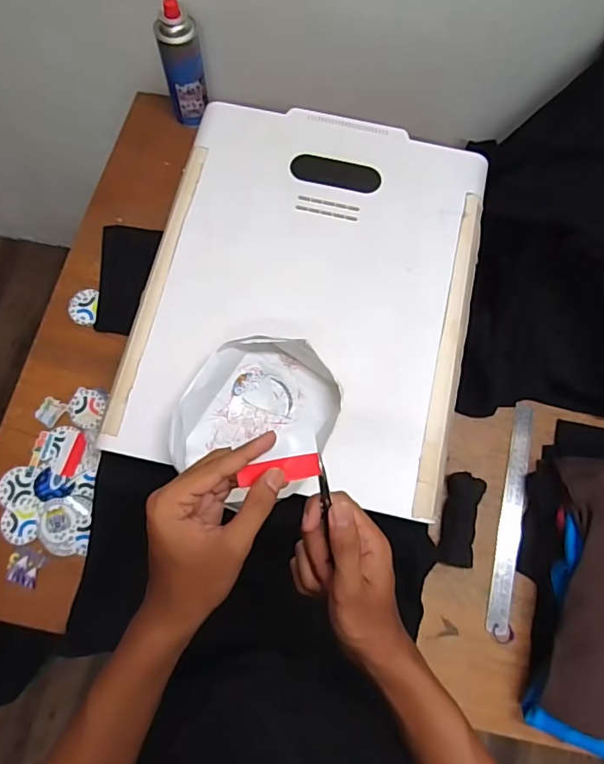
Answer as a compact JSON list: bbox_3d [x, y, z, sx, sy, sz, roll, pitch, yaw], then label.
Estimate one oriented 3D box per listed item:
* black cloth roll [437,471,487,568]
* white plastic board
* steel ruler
[{"bbox_3d":[0.223,0.193,0.691,0.050,0.022,0.123,14,72,1],"label":"black cloth roll"},{"bbox_3d":[0.012,-0.124,0.620,0.397,0.019,0.498,11,74,2],"label":"white plastic board"},{"bbox_3d":[0.303,0.190,0.705,0.033,0.005,0.322,12,74,9],"label":"steel ruler"}]

